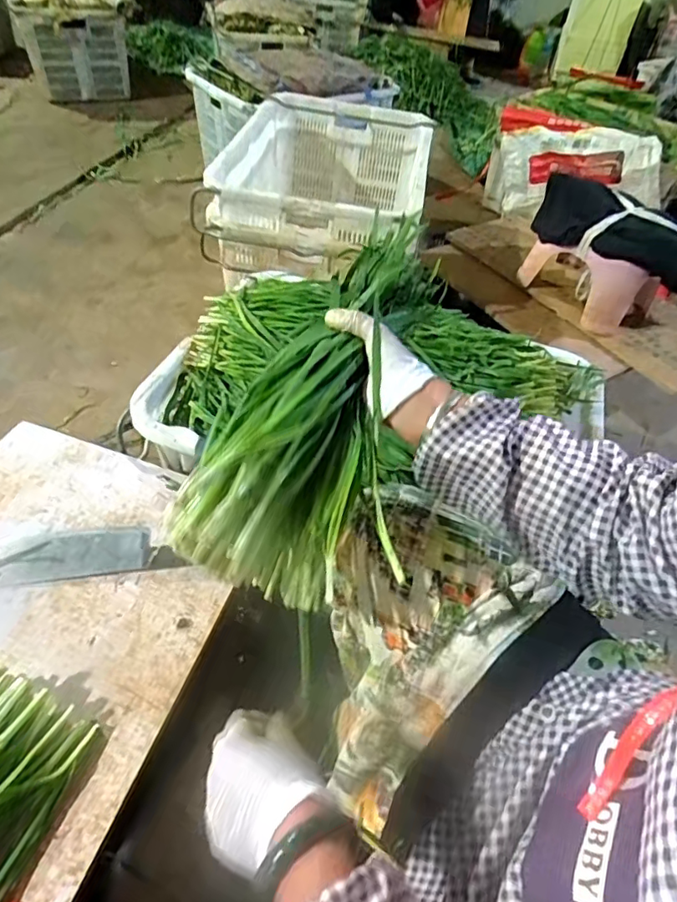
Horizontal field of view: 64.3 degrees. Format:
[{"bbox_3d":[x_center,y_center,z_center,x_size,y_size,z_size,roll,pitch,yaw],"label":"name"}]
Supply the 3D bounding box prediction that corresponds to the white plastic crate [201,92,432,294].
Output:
[{"bbox_3d":[-0.026,-0.677,1.408,0.462,0.288,0.688,10,48,2],"label":"white plastic crate"}]

